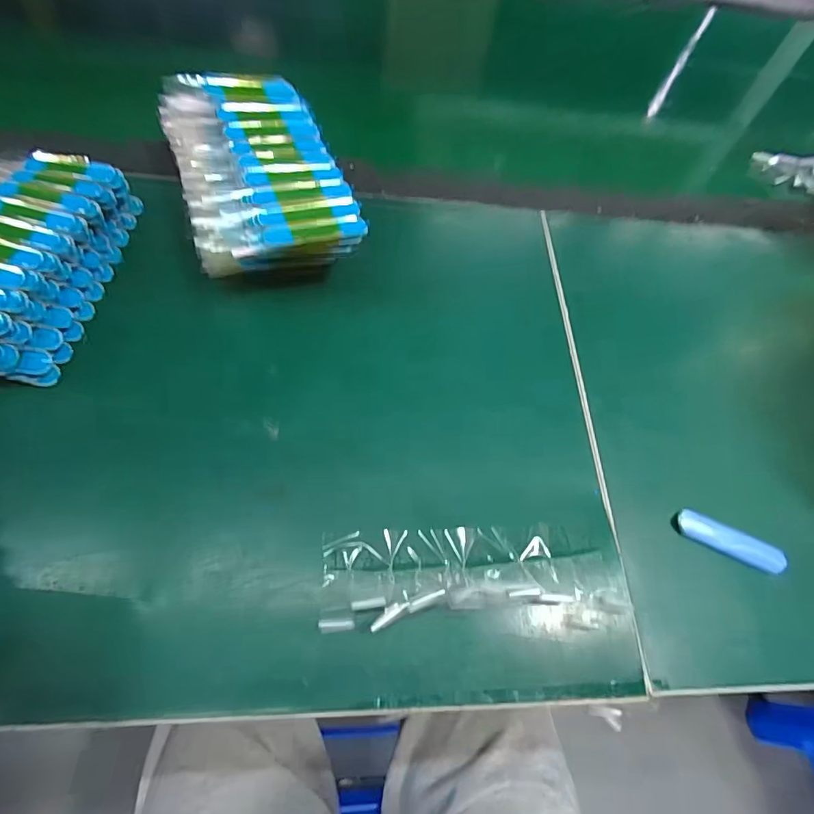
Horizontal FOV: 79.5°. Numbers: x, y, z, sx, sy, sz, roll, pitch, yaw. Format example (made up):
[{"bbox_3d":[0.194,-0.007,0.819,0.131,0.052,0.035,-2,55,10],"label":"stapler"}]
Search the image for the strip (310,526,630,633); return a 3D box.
[{"bbox_3d":[0.037,0.084,0.250,0.158,0.022,0.050,0,61,-4],"label":"strip"}]

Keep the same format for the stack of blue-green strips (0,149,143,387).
[{"bbox_3d":[-0.244,-0.093,0.299,0.105,0.039,0.159,10,60,1],"label":"stack of blue-green strips"}]

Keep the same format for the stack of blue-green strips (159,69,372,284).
[{"bbox_3d":[-0.101,-0.157,0.330,0.104,0.050,0.174,-18,63,-14],"label":"stack of blue-green strips"}]

